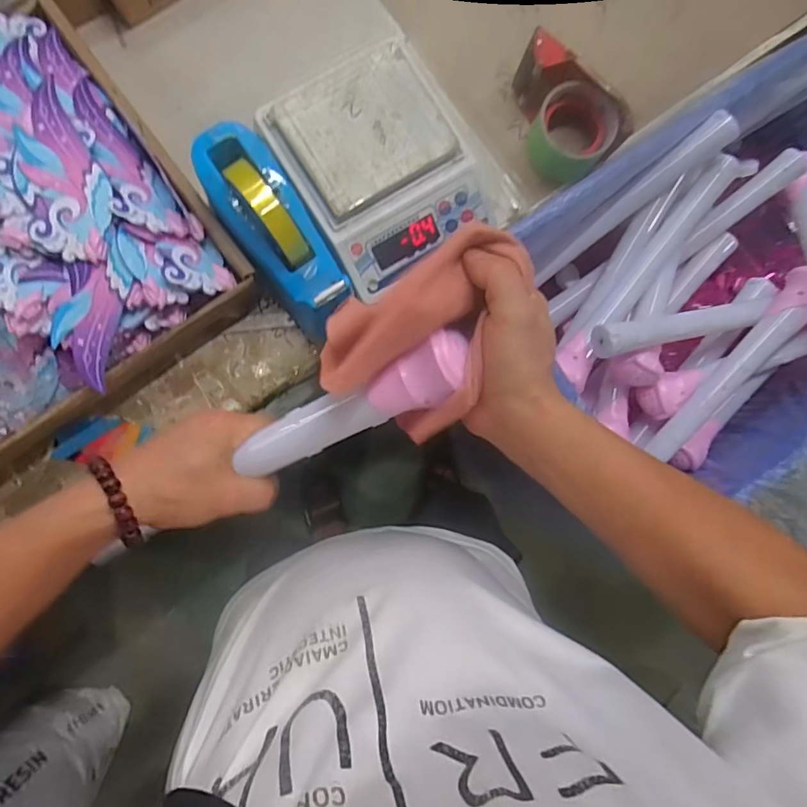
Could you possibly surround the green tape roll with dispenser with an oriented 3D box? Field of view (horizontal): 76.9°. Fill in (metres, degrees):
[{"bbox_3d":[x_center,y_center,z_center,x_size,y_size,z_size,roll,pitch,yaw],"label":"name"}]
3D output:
[{"bbox_3d":[0.175,-0.322,0.555,0.084,0.071,0.138,-23,90,-8],"label":"green tape roll with dispenser"}]

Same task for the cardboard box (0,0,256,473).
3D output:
[{"bbox_3d":[-0.400,-0.148,0.471,0.389,0.075,0.360,-37,92,-8],"label":"cardboard box"}]

